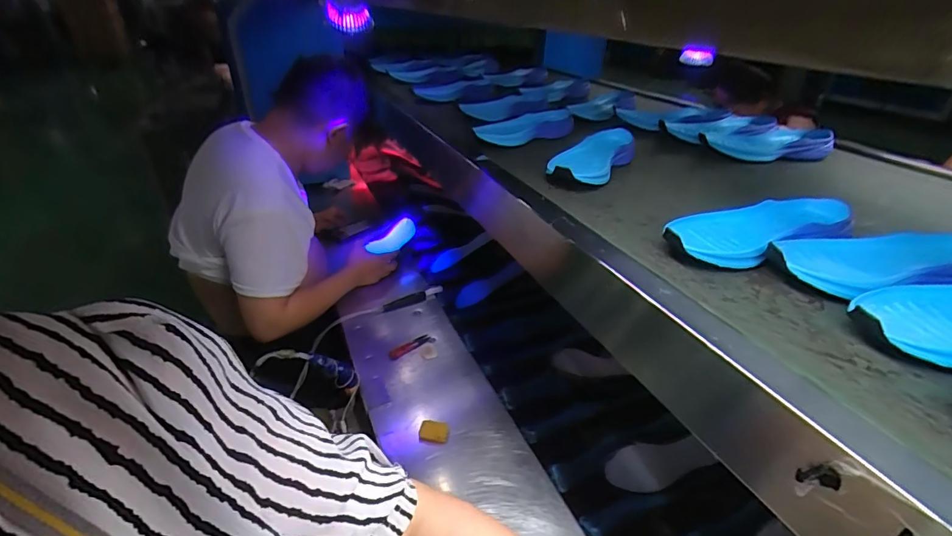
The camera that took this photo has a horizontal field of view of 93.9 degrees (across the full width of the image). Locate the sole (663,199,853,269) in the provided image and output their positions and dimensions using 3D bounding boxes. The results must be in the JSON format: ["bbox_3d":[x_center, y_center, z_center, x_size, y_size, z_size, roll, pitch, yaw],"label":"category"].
[{"bbox_3d":[0.326,-0.046,0.525,0.246,0.045,0.097,-5,32,-19],"label":"sole"}]

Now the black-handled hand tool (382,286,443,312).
[{"bbox_3d":[-0.152,0.081,1.126,0.166,0.025,0.034,-15,36,-32],"label":"black-handled hand tool"}]

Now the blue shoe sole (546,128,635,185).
[{"bbox_3d":[0.194,-0.186,0.740,0.093,0.040,0.240,23,34,27],"label":"blue shoe sole"}]

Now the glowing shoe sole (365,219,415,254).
[{"bbox_3d":[-0.232,-0.079,1.255,0.056,0.042,0.167,26,51,33],"label":"glowing shoe sole"}]

